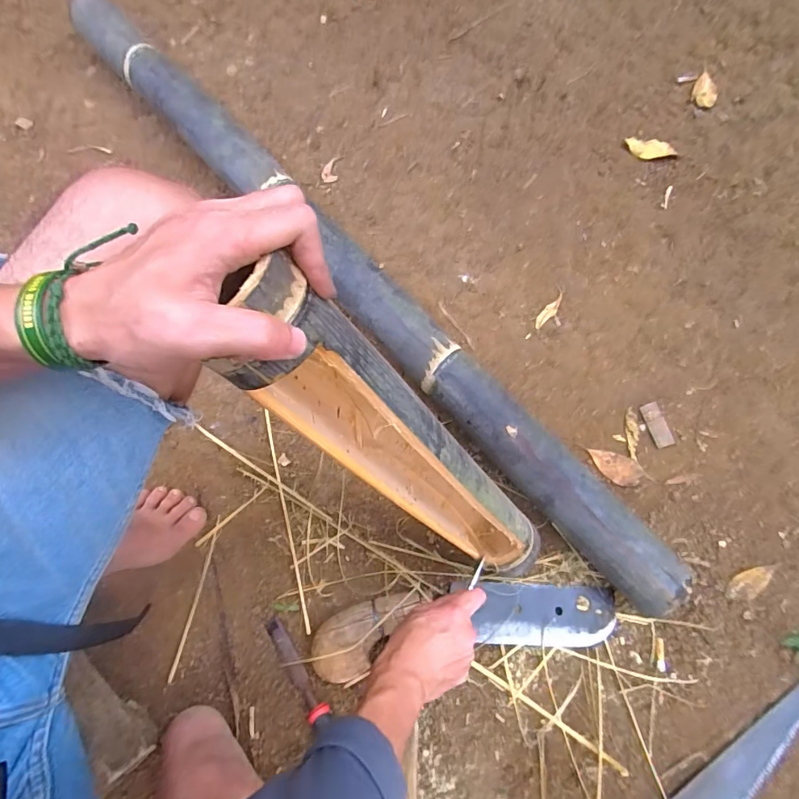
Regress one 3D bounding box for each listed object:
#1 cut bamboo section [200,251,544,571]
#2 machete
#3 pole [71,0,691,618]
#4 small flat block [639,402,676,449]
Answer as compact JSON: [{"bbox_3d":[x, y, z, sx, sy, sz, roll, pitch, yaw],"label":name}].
[{"bbox_3d":[0.015,0.058,0.406,0.087,0.461,0.077,23,72,40],"label":"cut bamboo section"},{"bbox_3d":[0.086,0.277,0.561,0.374,0.038,0.084,-6,74,-2],"label":"machete"},{"bbox_3d":[-0.091,-0.204,0.689,0.083,0.094,1.250,-40,78,-11],"label":"pole"},{"bbox_3d":[0.379,0.038,0.666,0.029,0.004,0.066,-16,75,-5],"label":"small flat block"}]

